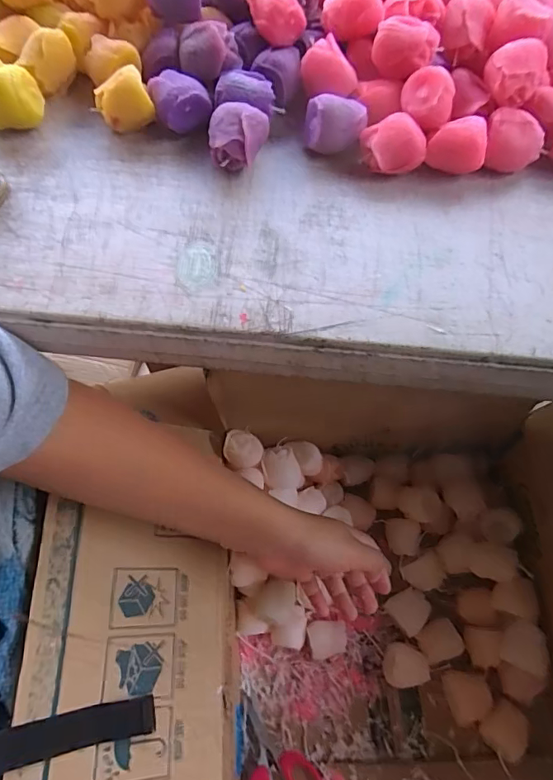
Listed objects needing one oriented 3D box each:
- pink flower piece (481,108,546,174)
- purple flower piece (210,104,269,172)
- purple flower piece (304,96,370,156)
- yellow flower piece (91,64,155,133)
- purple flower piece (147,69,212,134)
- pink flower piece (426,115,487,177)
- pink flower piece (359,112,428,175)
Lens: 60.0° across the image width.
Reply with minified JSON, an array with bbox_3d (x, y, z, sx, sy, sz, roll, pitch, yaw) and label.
[{"bbox_3d":[0.172,-0.181,0.351,0.040,0.035,0.025,-2,66,-4],"label":"pink flower piece"},{"bbox_3d":[-0.027,-0.177,0.337,0.035,0.033,0.038,1,66,-3],"label":"purple flower piece"},{"bbox_3d":[0.042,-0.189,0.344,0.042,0.030,0.027,7,66,0],"label":"purple flower piece"},{"bbox_3d":[-0.111,-0.206,0.346,0.038,0.035,0.027,-18,68,-11],"label":"yellow flower piece"},{"bbox_3d":[-0.071,-0.209,0.351,0.039,0.033,0.032,-24,70,-13],"label":"purple flower piece"},{"bbox_3d":[0.129,-0.175,0.345,0.041,0.035,0.025,9,66,1],"label":"pink flower piece"},{"bbox_3d":[0.083,-0.172,0.343,0.038,0.032,0.031,-22,69,-12],"label":"pink flower piece"}]

